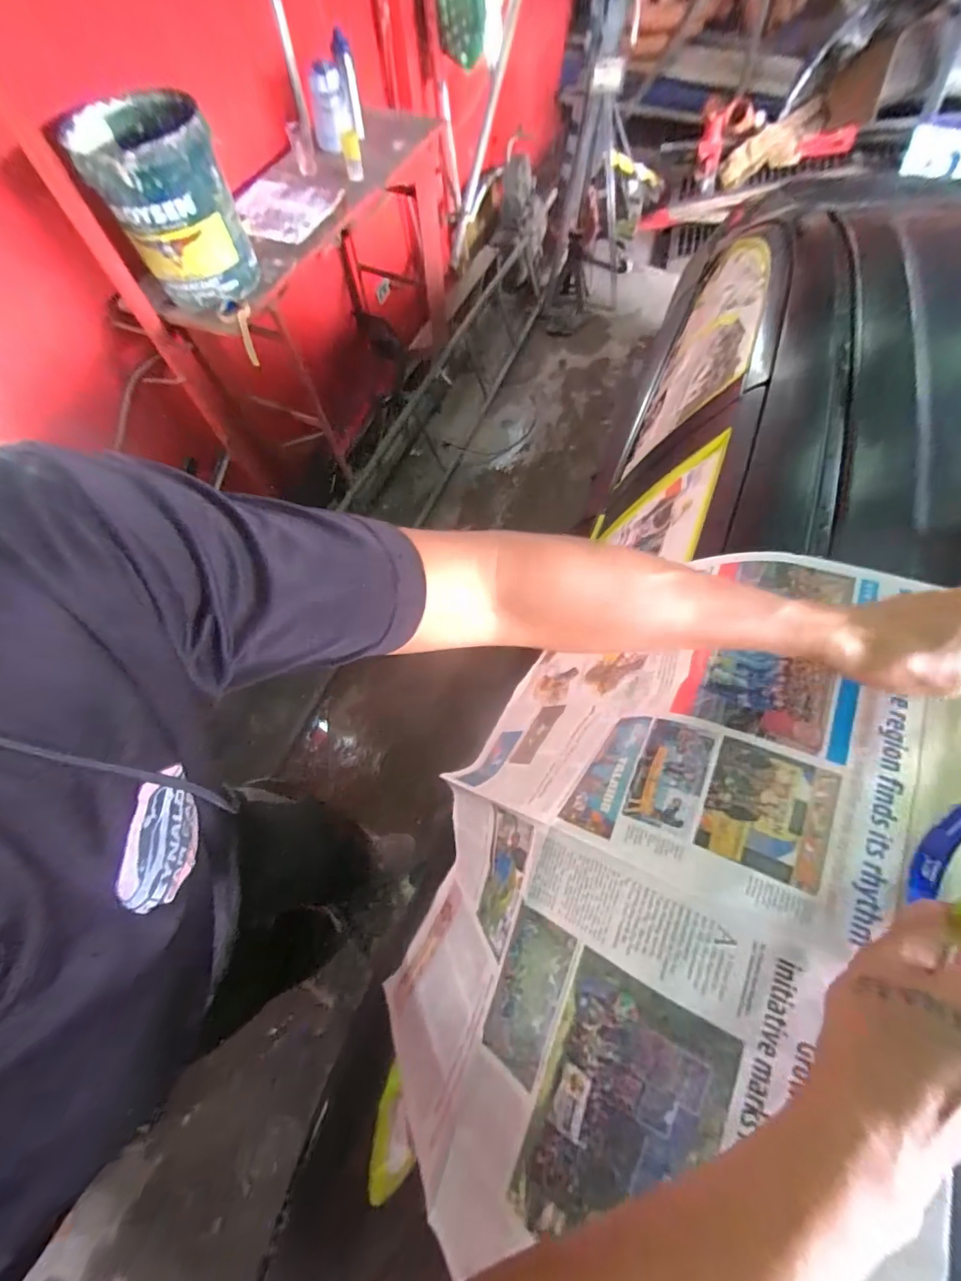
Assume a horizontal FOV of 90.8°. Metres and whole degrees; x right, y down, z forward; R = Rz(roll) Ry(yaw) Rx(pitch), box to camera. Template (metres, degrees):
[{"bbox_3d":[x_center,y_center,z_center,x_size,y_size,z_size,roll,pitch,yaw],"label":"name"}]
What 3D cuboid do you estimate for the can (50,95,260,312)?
[{"bbox_3d":[-0.757,-1.072,1.177,0.285,0.301,0.311,-20,66,-6],"label":"can"}]

